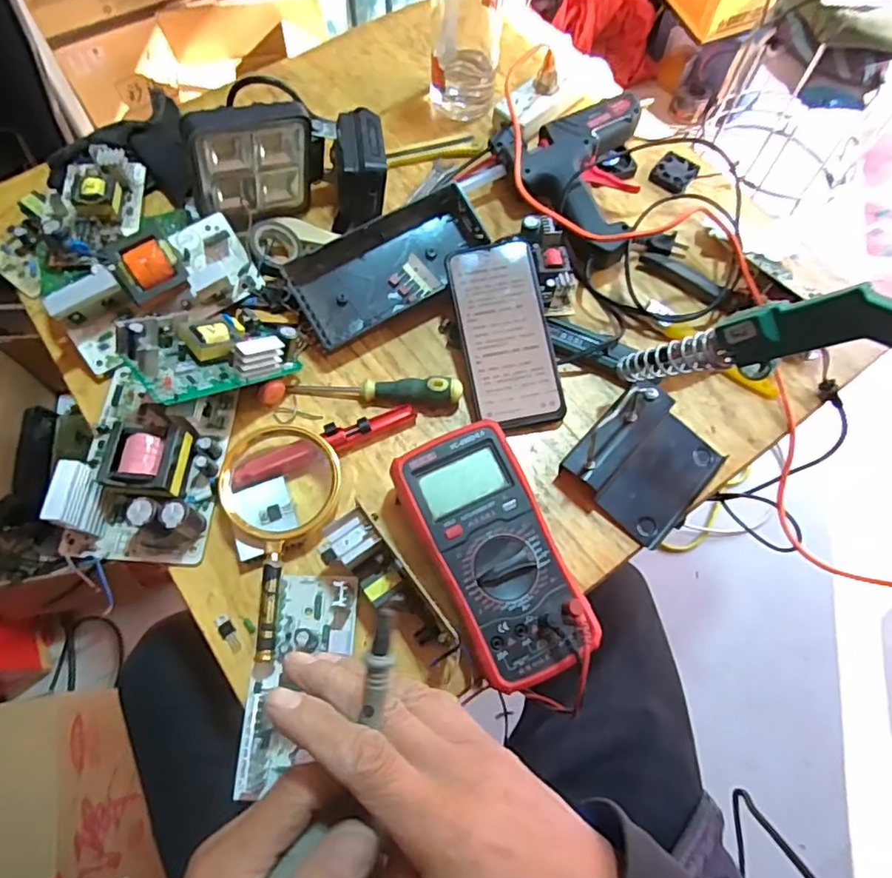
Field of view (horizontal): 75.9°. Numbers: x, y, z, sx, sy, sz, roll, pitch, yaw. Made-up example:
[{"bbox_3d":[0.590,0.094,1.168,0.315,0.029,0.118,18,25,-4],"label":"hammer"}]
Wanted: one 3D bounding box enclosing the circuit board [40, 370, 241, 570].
[{"bbox_3d":[-0.235,0.015,0.446,0.104,0.057,0.152,4,67,0],"label":"circuit board"}]

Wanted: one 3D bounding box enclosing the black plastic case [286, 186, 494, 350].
[{"bbox_3d":[-0.052,-0.158,0.524,0.182,0.047,0.083,-31,71,-13],"label":"black plastic case"}]

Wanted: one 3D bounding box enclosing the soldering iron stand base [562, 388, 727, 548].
[{"bbox_3d":[0.166,0.016,0.467,0.098,0.032,0.111,40,72,14],"label":"soldering iron stand base"}]

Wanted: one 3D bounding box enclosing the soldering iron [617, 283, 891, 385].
[{"bbox_3d":[0.204,-0.059,0.360,0.047,0.226,0.024,45,67,-29],"label":"soldering iron"}]

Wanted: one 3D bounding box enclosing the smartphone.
[{"bbox_3d":[0.053,-0.093,0.498,0.081,0.013,0.167,-10,81,-6],"label":"smartphone"}]

